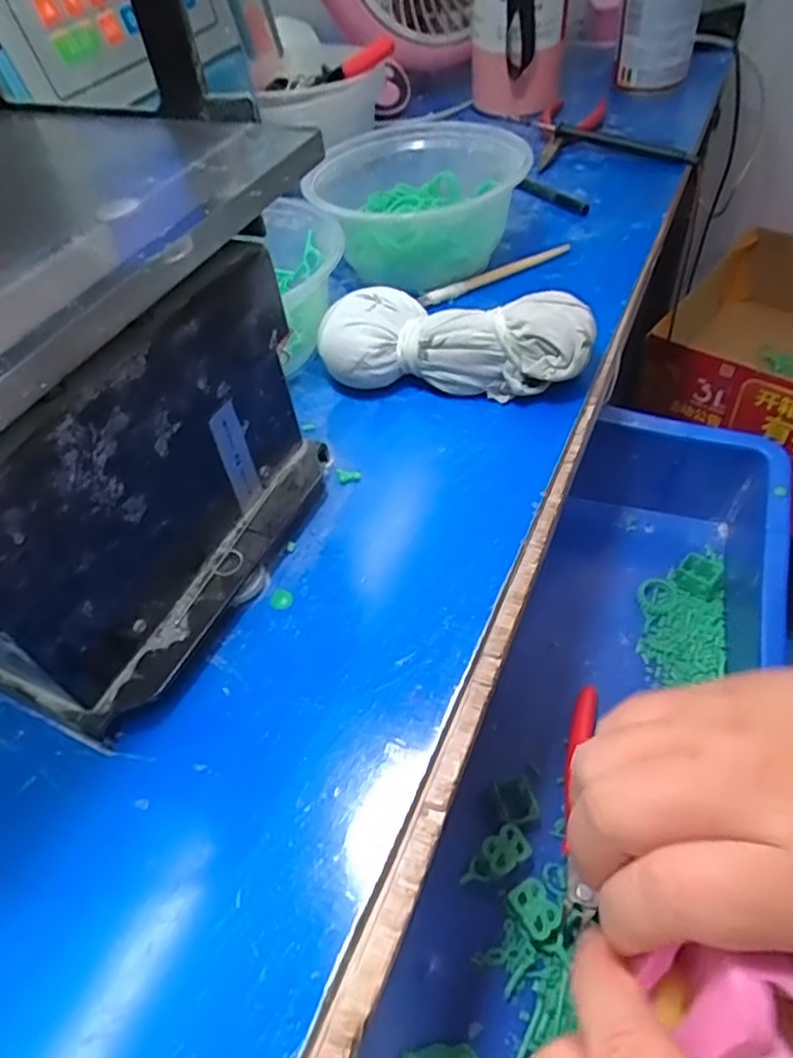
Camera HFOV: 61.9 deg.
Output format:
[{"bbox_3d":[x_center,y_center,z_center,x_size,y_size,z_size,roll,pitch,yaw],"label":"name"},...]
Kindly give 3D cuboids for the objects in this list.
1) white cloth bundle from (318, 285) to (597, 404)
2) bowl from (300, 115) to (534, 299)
[{"bbox_3d":[0.030,-0.099,0.343,0.138,0.043,0.054,4,51,10],"label":"white cloth bundle"},{"bbox_3d":[0.014,-0.203,0.419,0.123,0.057,0.120,-3,50,4],"label":"bowl"}]

